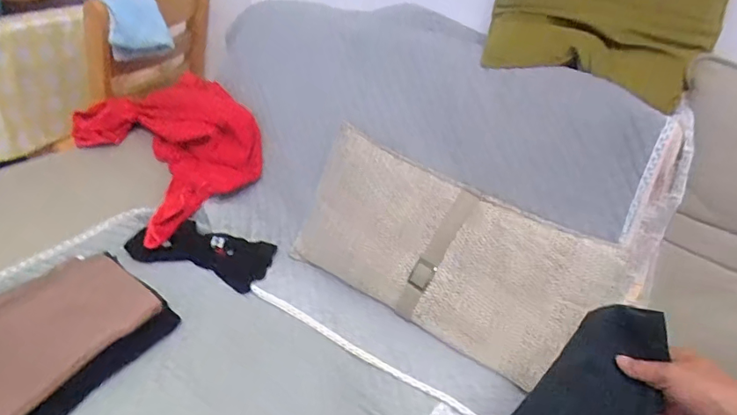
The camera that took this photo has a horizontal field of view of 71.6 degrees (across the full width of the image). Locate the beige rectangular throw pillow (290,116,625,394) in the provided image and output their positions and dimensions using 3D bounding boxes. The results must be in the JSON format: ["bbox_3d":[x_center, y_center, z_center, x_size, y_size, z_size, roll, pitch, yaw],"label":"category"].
[{"bbox_3d":[0.137,0.087,0.973,0.601,0.283,0.067,27,1,23],"label":"beige rectangular throw pillow"}]

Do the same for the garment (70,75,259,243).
[{"bbox_3d":[-0.474,-0.144,1.211,0.385,0.207,0.320,28,40,33],"label":"garment"}]

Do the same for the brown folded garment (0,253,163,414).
[{"bbox_3d":[-0.520,0.183,0.797,0.229,0.067,0.321,23,38,28],"label":"brown folded garment"}]

